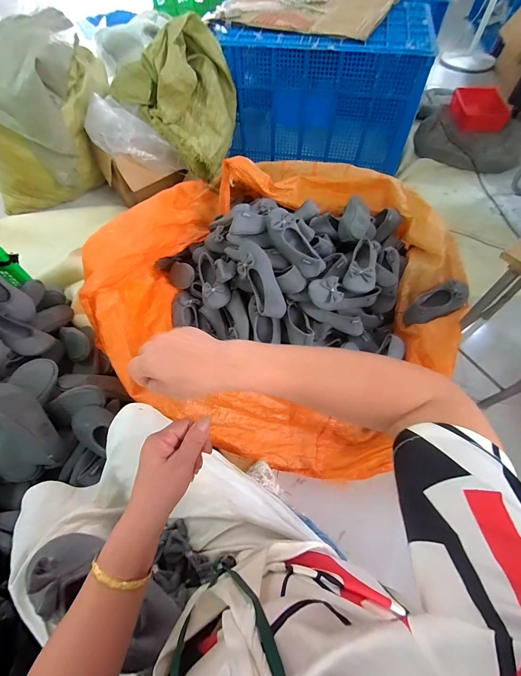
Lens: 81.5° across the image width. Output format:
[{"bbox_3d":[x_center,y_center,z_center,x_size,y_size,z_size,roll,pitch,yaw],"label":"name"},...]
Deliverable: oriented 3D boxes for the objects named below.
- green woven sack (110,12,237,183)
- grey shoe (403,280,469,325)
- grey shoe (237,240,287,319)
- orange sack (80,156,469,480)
[{"bbox_3d":[-0.350,-0.993,1.298,0.504,0.398,0.393,-12,60,-6],"label":"green woven sack"},{"bbox_3d":[0.584,-0.113,1.006,0.228,0.058,0.098,-23,62,-12],"label":"grey shoe"},{"bbox_3d":[-0.002,-0.171,0.919,0.081,0.090,0.245,-27,98,-14],"label":"grey shoe"},{"bbox_3d":[0.093,-0.221,1.019,1.090,0.300,1.123,15,61,10],"label":"orange sack"}]

